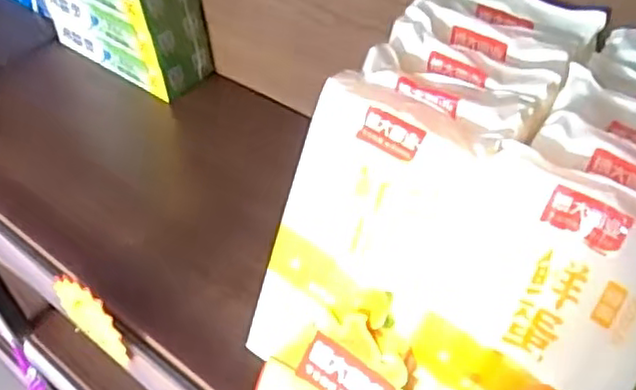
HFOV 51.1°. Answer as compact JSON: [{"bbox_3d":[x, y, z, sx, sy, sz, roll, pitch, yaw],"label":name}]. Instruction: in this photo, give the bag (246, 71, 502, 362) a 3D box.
[{"bbox_3d":[0.026,0.041,0.477,0.129,0.231,0.031,32,27,26],"label":"bag"}]

